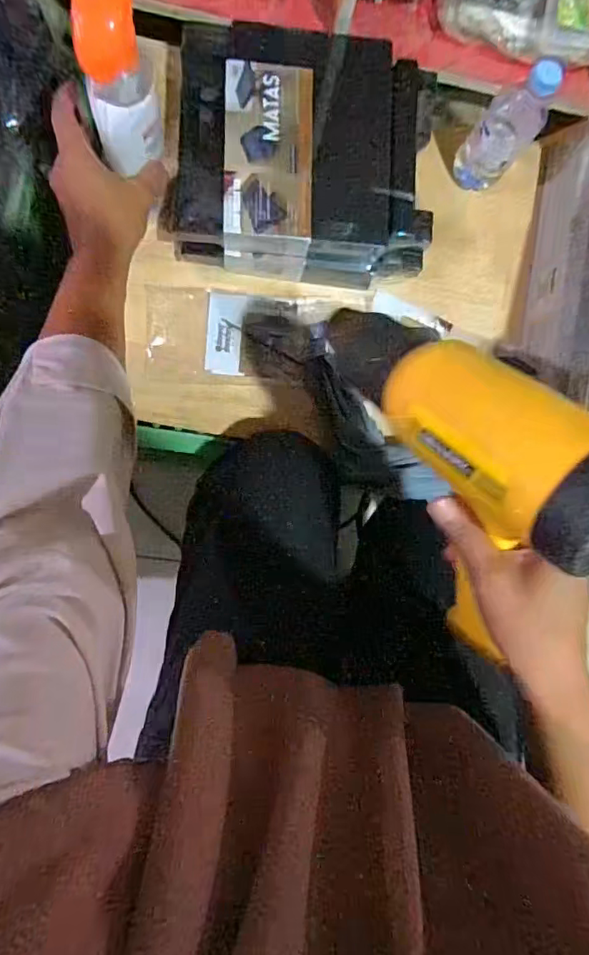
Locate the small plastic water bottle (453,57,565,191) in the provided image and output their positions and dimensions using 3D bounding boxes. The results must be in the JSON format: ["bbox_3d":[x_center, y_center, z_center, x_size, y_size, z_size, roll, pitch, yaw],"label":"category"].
[{"bbox_3d":[0.212,-0.348,0.532,0.055,0.148,0.050,35,84,-5],"label":"small plastic water bottle"}]

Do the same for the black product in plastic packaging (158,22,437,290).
[{"bbox_3d":[0.012,-0.324,0.535,0.265,0.085,0.221,5,88,-7],"label":"black product in plastic packaging"}]

